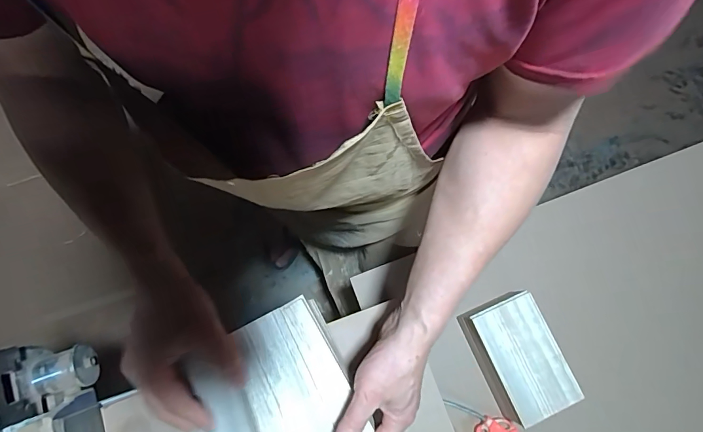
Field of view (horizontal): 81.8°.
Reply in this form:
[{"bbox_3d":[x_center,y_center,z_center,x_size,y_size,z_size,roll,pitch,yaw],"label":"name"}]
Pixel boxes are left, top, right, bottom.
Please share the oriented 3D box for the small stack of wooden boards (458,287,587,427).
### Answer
[{"bbox_3d":[0.242,0.207,0.608,0.110,0.072,0.167,-23,79,-7],"label":"small stack of wooden boards"}]

